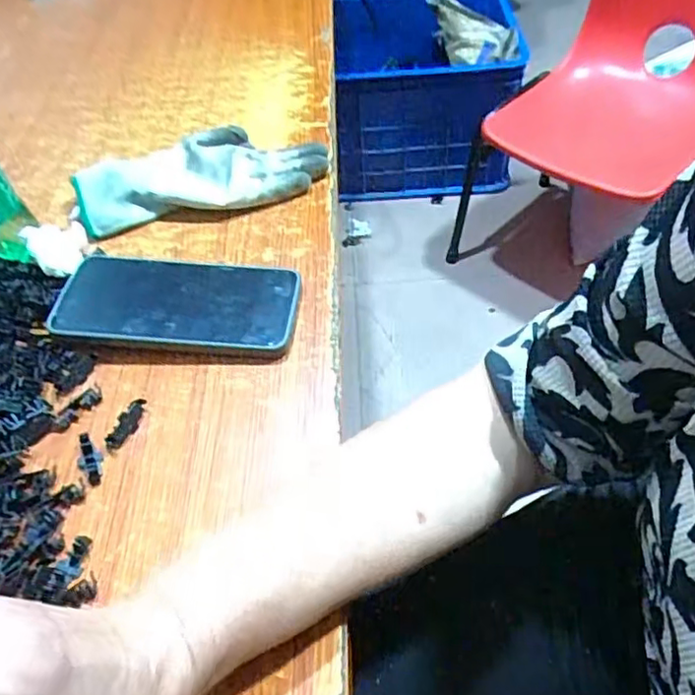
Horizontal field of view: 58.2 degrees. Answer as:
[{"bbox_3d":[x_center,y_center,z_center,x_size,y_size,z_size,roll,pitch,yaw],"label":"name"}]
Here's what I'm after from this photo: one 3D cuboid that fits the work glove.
[{"bbox_3d":[-0.122,-0.151,0.533,0.203,0.027,0.093,-12,47,-7],"label":"work glove"}]

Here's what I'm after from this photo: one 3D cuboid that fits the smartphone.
[{"bbox_3d":[-0.117,-0.034,0.434,0.160,0.008,0.078,3,48,4],"label":"smartphone"}]

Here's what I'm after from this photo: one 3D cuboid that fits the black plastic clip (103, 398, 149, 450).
[{"bbox_3d":[-0.135,0.046,0.382,0.011,0.007,0.036,15,50,17],"label":"black plastic clip"}]

